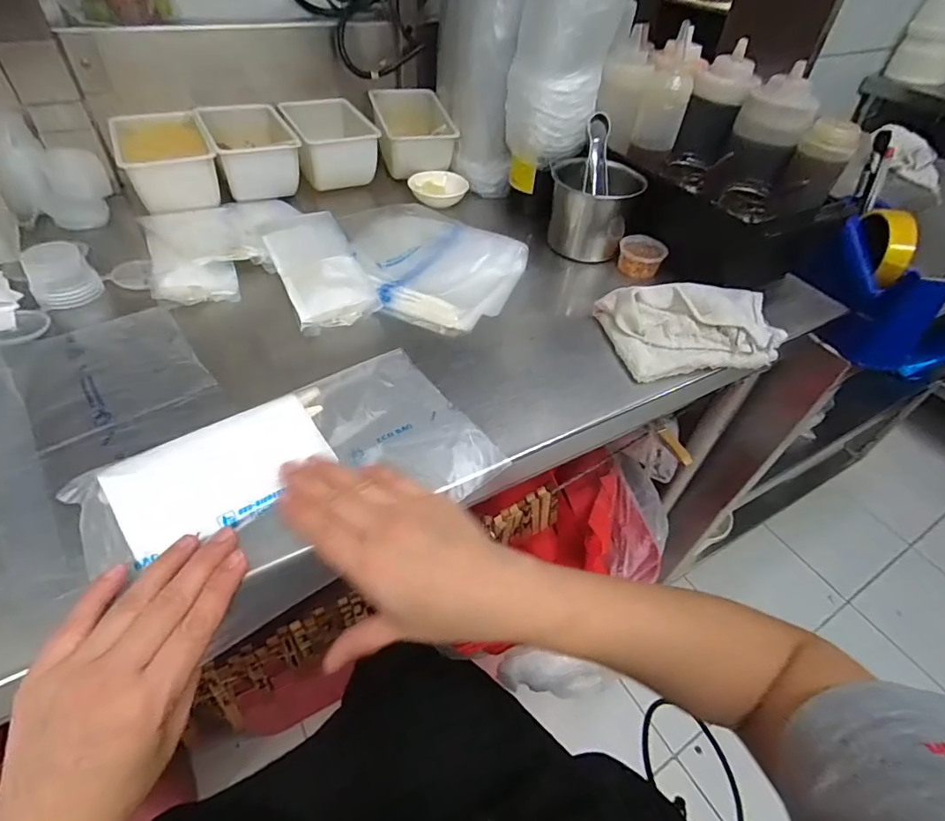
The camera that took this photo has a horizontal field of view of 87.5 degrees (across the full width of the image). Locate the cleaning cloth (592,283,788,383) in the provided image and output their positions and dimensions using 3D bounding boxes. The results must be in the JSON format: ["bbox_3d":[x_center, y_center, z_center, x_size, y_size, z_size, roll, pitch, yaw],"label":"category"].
[{"bbox_3d":[0.204,-0.080,0.455,0.154,0.036,0.093,-6,48,-10],"label":"cleaning cloth"}]

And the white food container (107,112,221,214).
[{"bbox_3d":[-0.334,-0.273,0.543,0.087,0.059,0.125,-20,52,-21],"label":"white food container"}]

